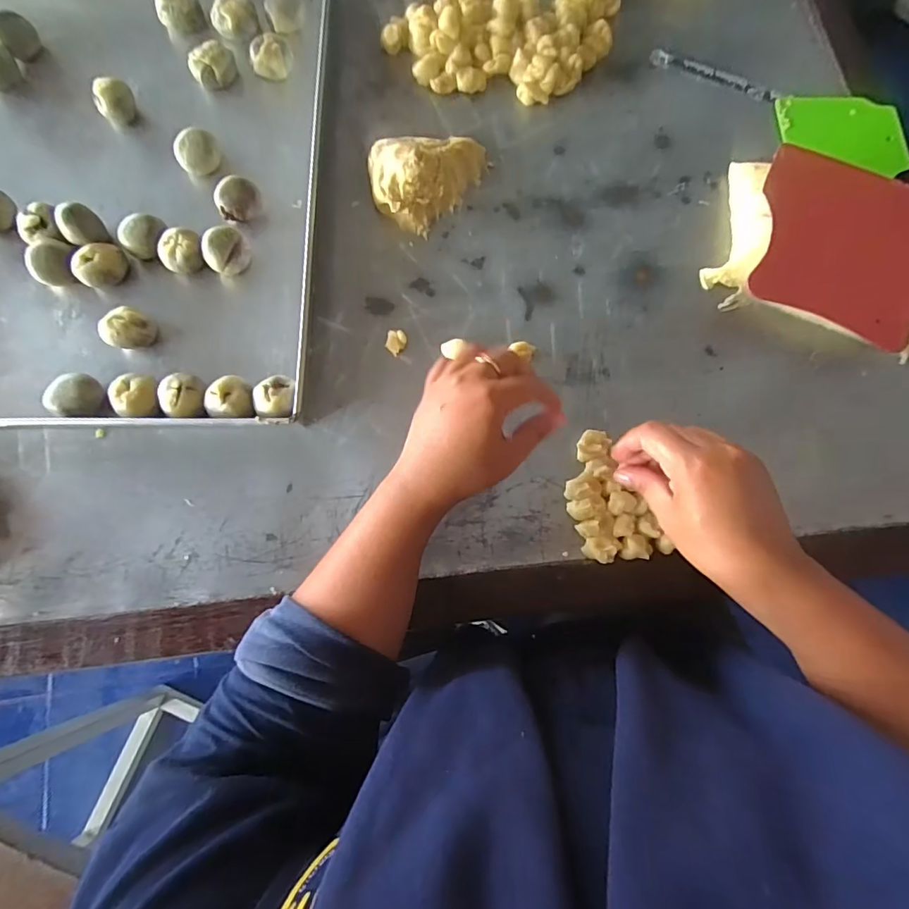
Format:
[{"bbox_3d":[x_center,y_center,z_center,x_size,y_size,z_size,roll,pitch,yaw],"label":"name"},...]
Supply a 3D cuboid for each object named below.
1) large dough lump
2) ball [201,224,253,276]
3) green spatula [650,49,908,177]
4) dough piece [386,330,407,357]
[{"bbox_3d":[-0.024,-0.259,0.462,0.112,0.043,0.090,-2,75,-1],"label":"large dough lump"},{"bbox_3d":[-0.208,-0.185,0.452,0.040,0.034,0.039,0,75,-1],"label":"ball"},{"bbox_3d":[0.327,-0.355,0.497,0.262,0.019,0.068,26,76,6],"label":"green spatula"},{"bbox_3d":[-0.051,-0.099,0.437,0.017,0.004,0.024,8,75,1],"label":"dough piece"}]

